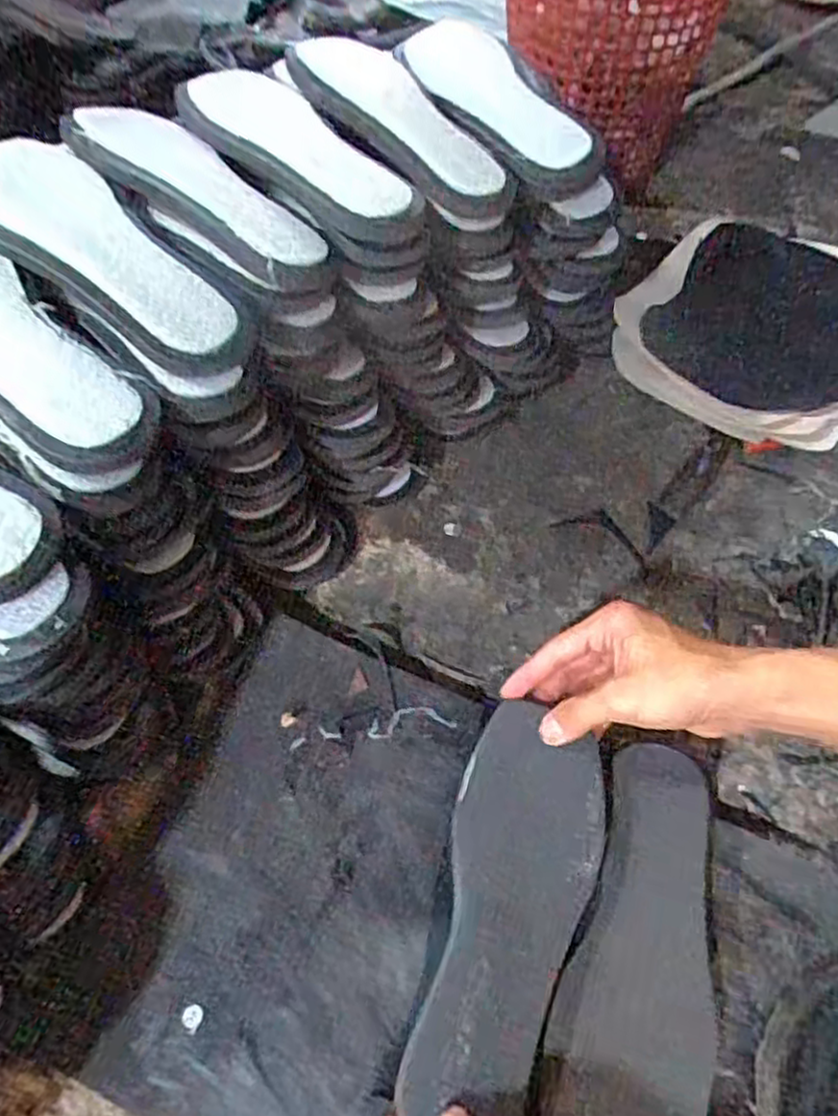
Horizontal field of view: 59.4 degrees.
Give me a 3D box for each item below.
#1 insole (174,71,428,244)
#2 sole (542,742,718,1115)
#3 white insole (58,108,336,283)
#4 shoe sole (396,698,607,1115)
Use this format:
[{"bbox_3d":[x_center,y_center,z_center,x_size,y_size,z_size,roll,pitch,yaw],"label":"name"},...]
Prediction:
[{"bbox_3d":[-0.088,-0.282,0.494,0.079,0.019,0.221,-34,63,-21],"label":"insole"},{"bbox_3d":[0.132,0.226,0.420,0.087,0.012,0.231,23,62,1],"label":"sole"},{"bbox_3d":[-0.147,-0.234,0.457,0.074,0.023,0.215,-37,64,-22],"label":"white insole"},{"bbox_3d":[0.053,0.196,0.416,0.082,0.016,0.220,15,64,7],"label":"shoe sole"}]

